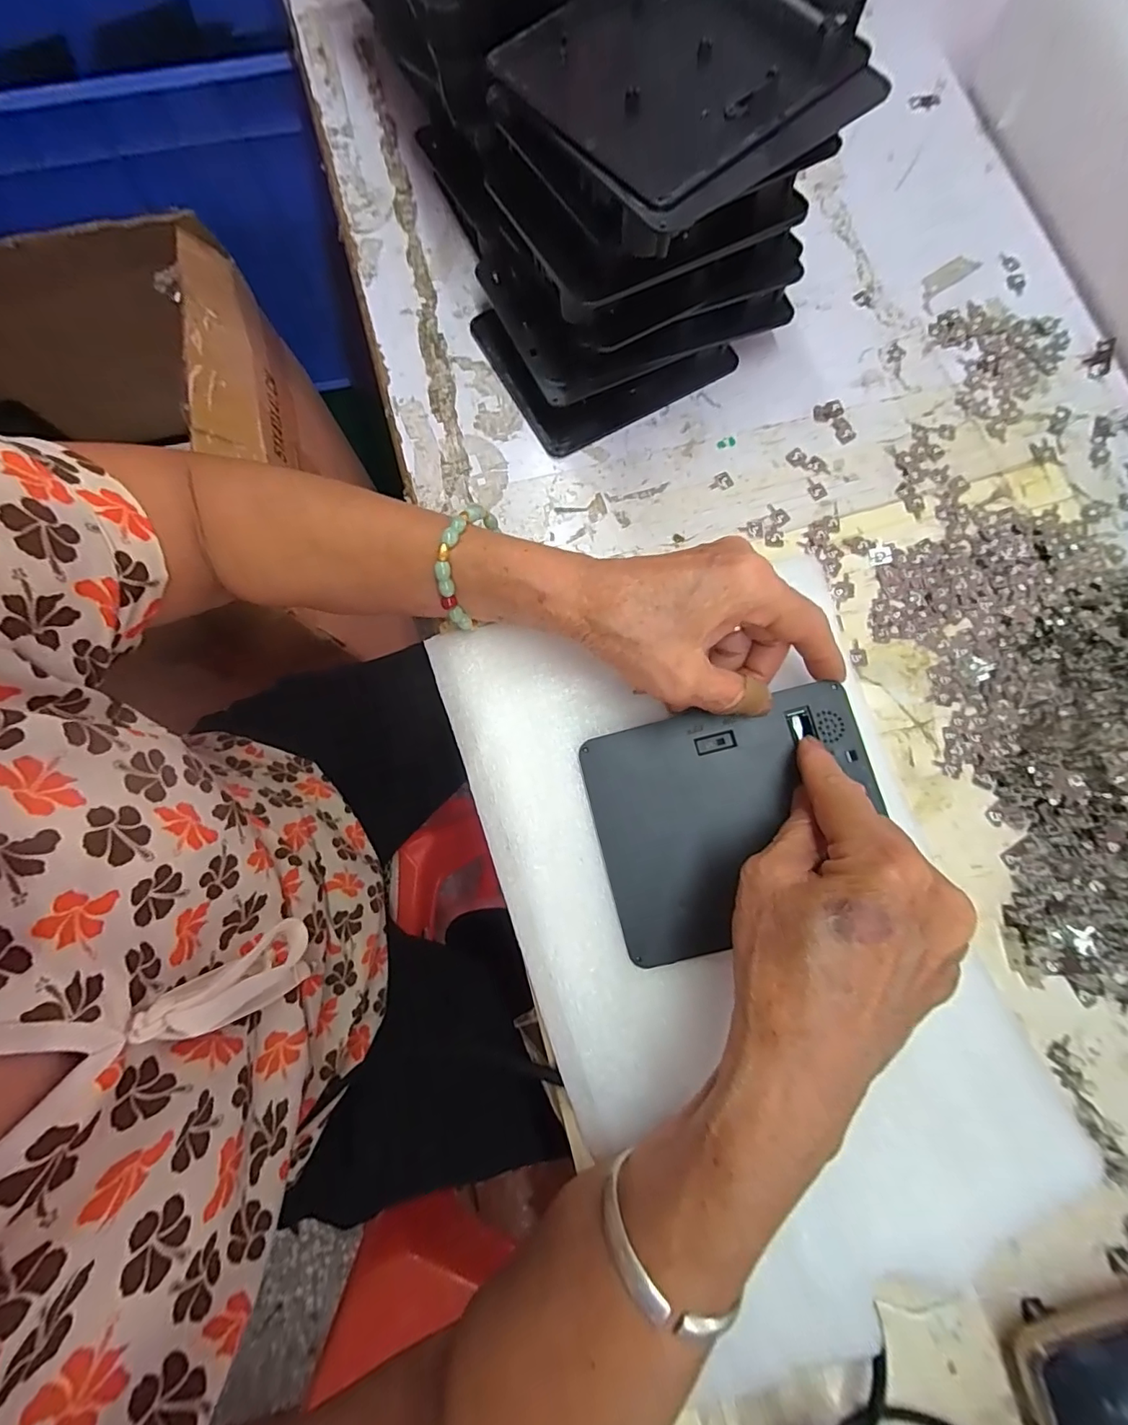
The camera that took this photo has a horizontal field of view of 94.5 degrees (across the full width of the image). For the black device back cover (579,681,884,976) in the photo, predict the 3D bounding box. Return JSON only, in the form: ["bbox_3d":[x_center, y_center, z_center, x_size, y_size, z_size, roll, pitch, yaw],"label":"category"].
[{"bbox_3d":[0.084,0.052,0.254,0.132,0.015,0.108,-14,79,-1],"label":"black device back cover"}]

